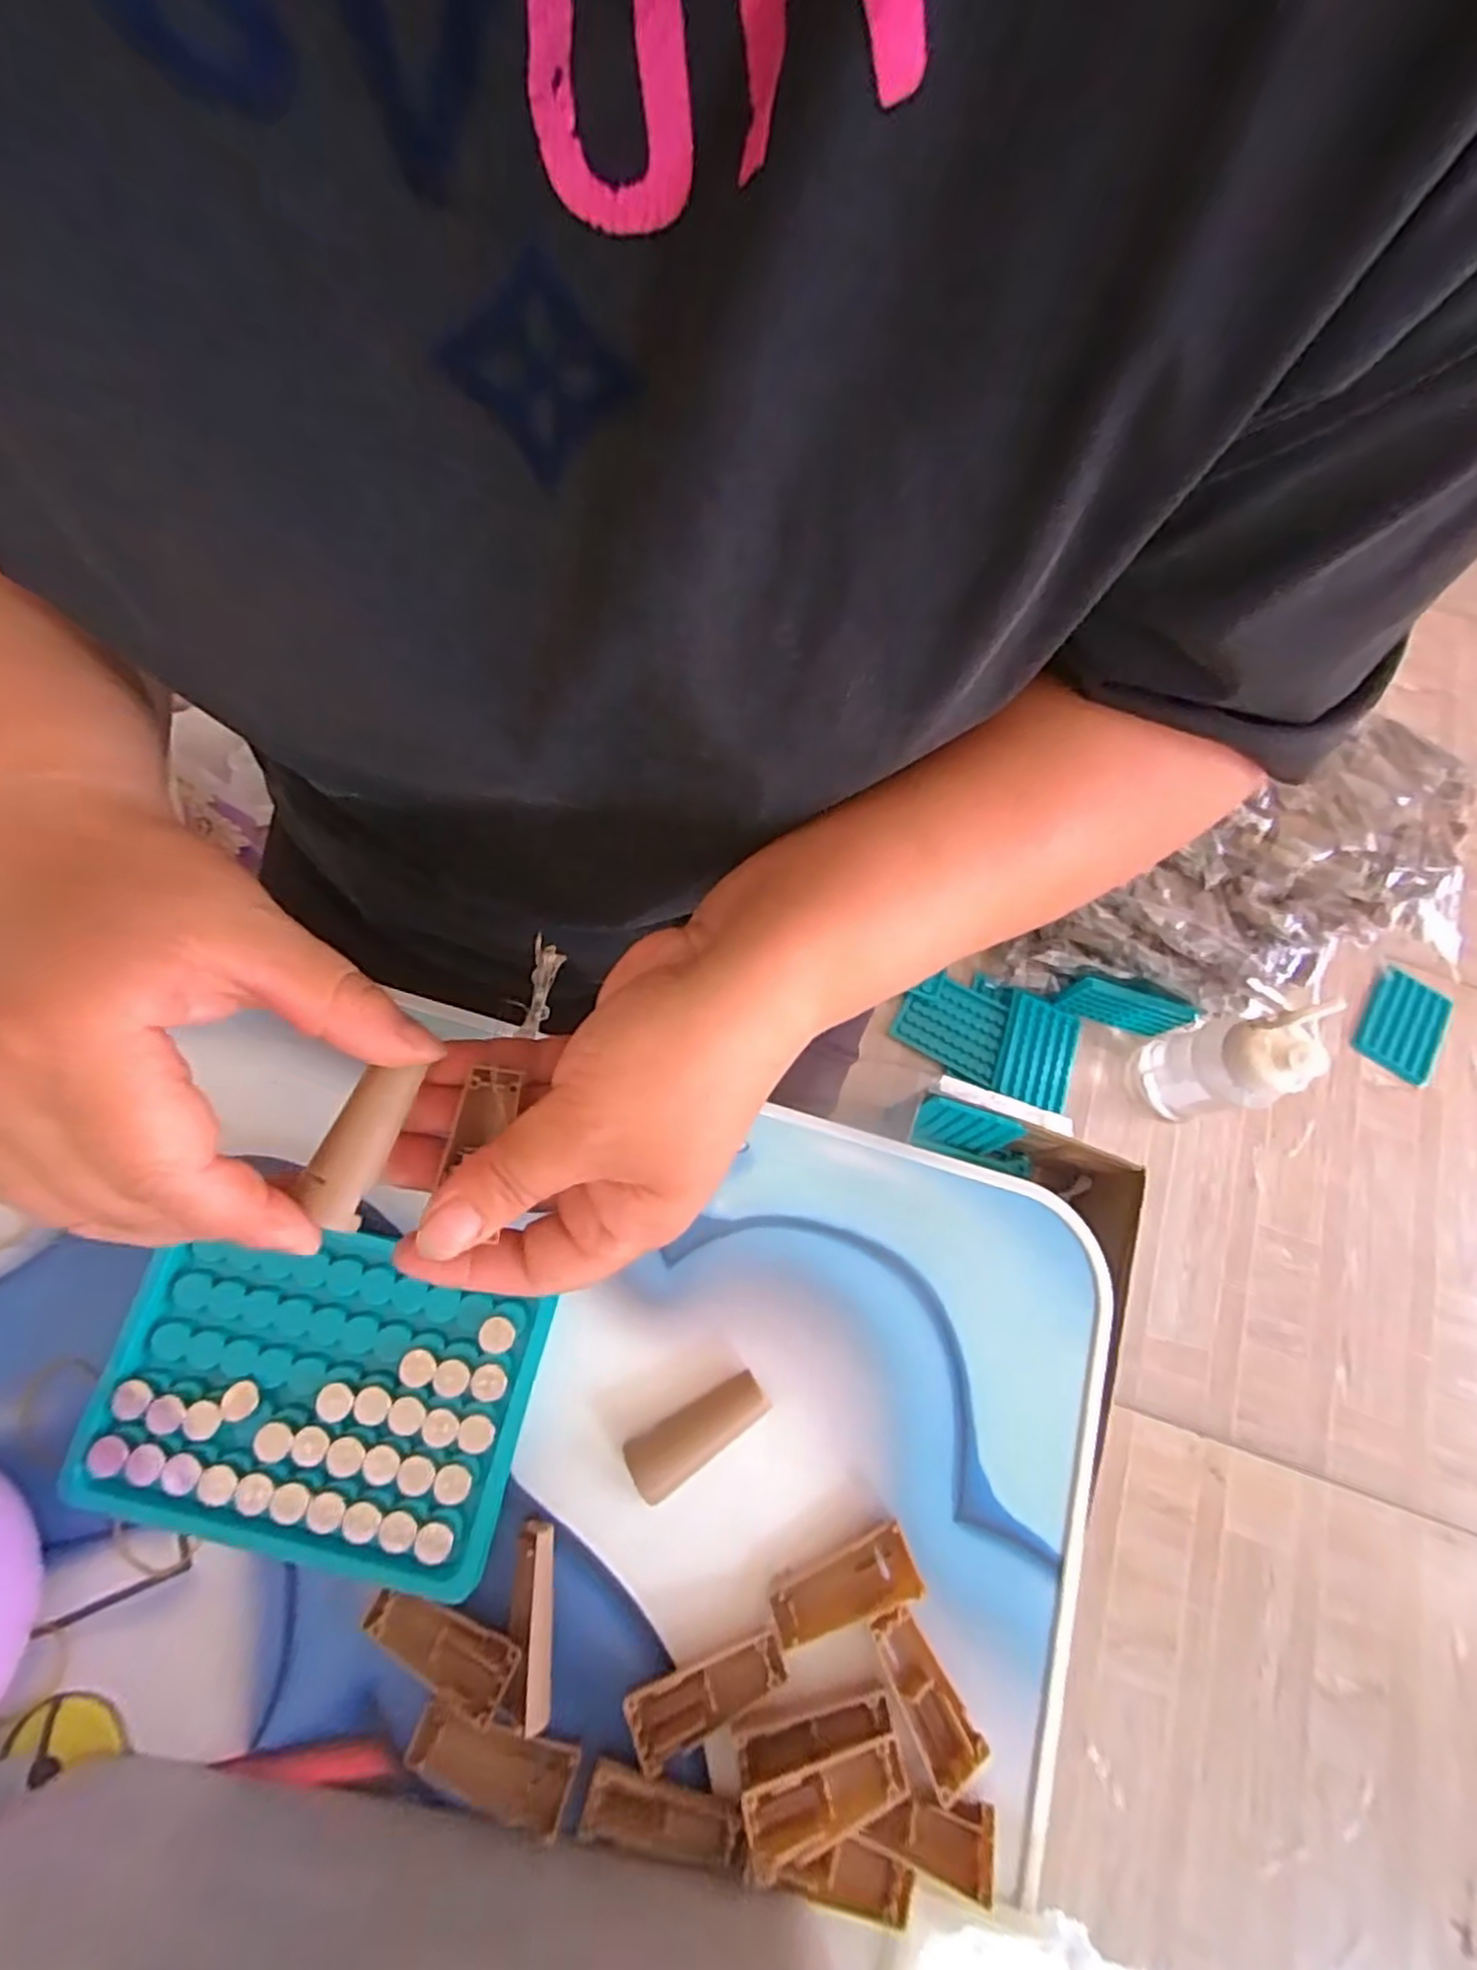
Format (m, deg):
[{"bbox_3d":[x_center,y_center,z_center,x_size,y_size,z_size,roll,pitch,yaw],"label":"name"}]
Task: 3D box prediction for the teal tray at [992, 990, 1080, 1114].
[{"bbox_3d":[0.342,0.077,0.854,0.086,0.015,0.119,20,73,2],"label":"teal tray"}]

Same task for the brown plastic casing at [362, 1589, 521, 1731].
[{"bbox_3d":[-0.093,0.205,0.228,0.048,0.004,0.021,21,73,2],"label":"brown plastic casing"}]

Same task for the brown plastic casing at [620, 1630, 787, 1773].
[{"bbox_3d":[-0.010,0.221,0.231,0.049,0.004,0.019,-19,59,-12],"label":"brown plastic casing"}]

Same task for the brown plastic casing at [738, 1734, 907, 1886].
[{"bbox_3d":[0.026,0.240,0.218,0.049,0.006,0.019,-10,74,-16],"label":"brown plastic casing"}]

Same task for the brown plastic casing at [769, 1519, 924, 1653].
[{"bbox_3d":[0.034,0.197,0.242,0.048,0.013,0.018,-22,76,-10],"label":"brown plastic casing"}]

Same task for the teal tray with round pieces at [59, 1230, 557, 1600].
[{"bbox_3d":[-0.136,0.133,0.239,0.130,0.013,0.091,11,72,-1],"label":"teal tray with round pieces"}]

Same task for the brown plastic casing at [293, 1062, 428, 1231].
[{"bbox_3d":[-0.105,0.043,0.203,0.016,0.008,0.043,15,72,4],"label":"brown plastic casing"}]

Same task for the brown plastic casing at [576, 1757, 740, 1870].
[{"bbox_3d":[-0.024,0.249,0.221,0.045,0.004,0.020,16,72,1],"label":"brown plastic casing"}]

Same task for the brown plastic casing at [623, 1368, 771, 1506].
[{"bbox_3d":[-0.014,0.152,0.252,0.049,0.008,0.018,-33,78,-13],"label":"brown plastic casing"}]

